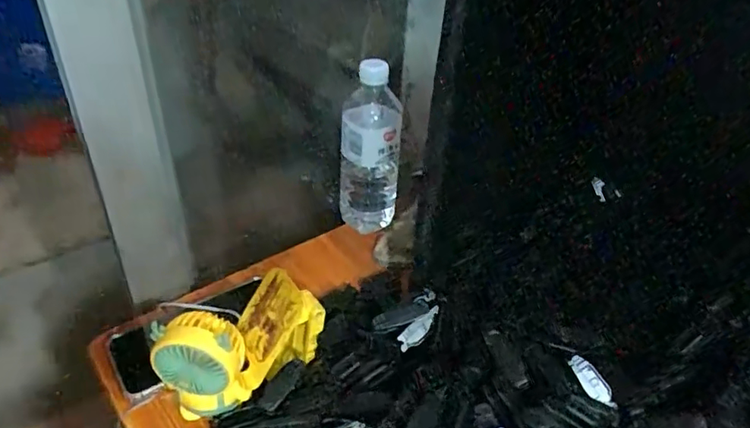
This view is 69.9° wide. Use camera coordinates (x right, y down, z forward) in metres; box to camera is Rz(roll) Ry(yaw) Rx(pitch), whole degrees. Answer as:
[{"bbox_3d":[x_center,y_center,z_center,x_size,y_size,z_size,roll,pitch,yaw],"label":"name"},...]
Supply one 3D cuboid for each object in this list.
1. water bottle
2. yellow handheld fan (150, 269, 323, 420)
[{"bbox_3d":[-0.005,-0.082,0.646,0.069,0.205,0.060,2,36,-4],"label":"water bottle"},{"bbox_3d":[-0.110,0.116,0.454,0.063,0.104,0.131,31,44,31],"label":"yellow handheld fan"}]

